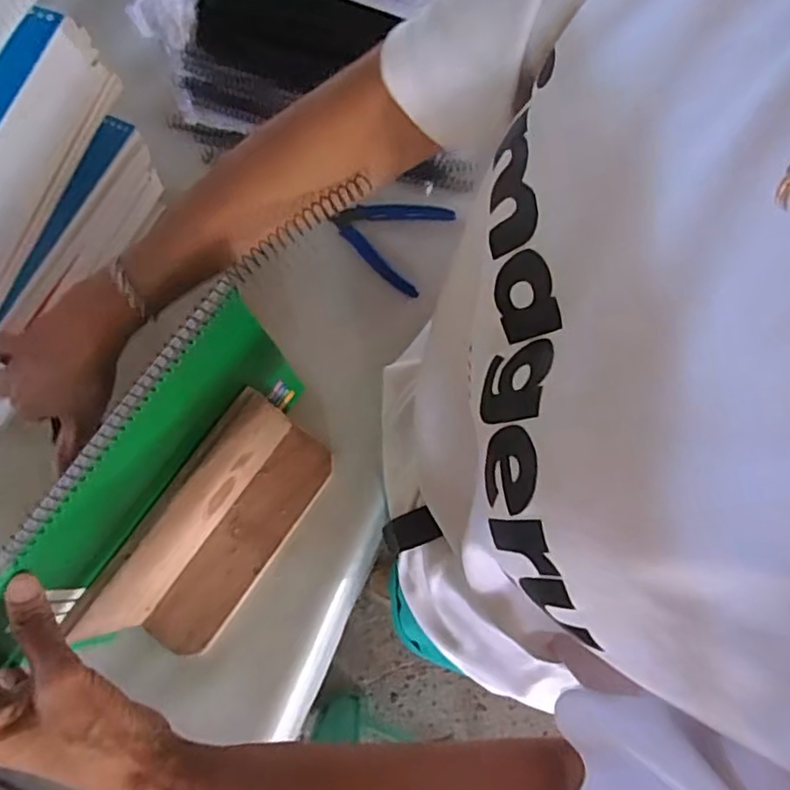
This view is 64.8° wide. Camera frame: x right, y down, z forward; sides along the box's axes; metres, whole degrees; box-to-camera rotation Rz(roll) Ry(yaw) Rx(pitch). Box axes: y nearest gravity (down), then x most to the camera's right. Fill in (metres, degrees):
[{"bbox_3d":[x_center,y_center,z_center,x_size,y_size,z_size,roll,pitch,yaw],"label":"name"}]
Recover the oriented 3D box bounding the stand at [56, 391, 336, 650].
[{"bbox_3d":[-0.129,0.103,0.461,0.065,0.112,0.196,34,79,9],"label":"stand"}]

